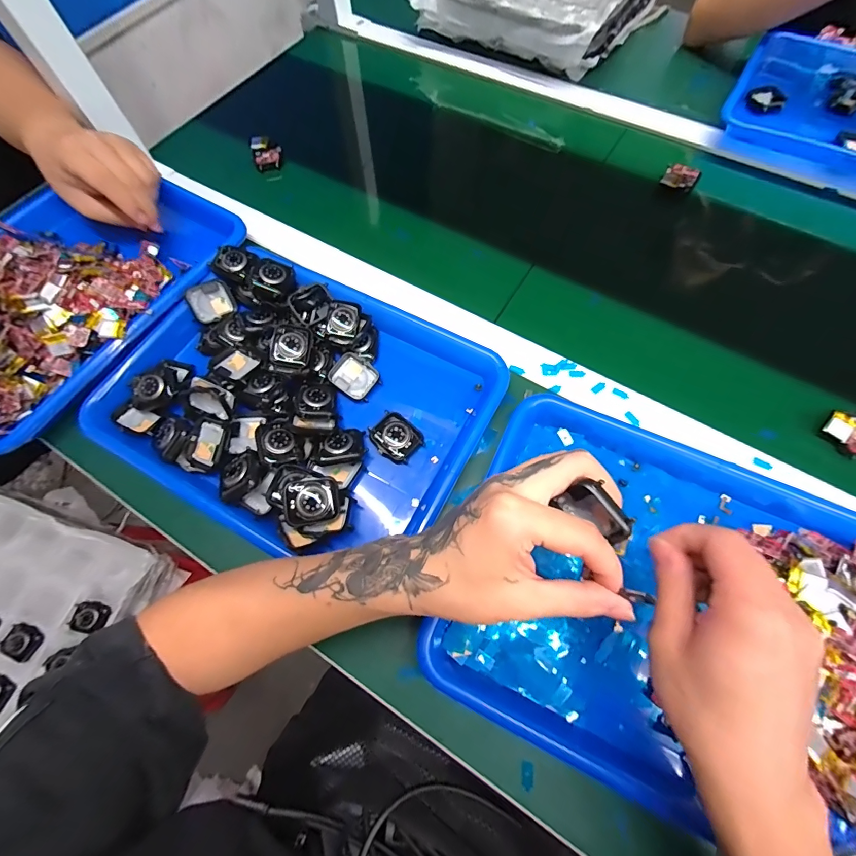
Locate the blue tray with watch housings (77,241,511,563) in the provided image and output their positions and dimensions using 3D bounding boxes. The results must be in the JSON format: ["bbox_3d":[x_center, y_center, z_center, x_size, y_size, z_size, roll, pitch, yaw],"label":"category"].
[{"bbox_3d":[-0.119,-0.031,0.373,0.333,0.040,0.253,24,70,11],"label":"blue tray with watch housings"}]

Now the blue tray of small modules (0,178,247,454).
[{"bbox_3d":[-0.392,-0.171,0.419,0.265,0.048,0.351,31,72,13],"label":"blue tray of small modules"}]

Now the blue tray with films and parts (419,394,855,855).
[{"bbox_3d":[0.188,0.130,0.297,0.331,0.045,0.265,23,70,11],"label":"blue tray with films and parts"}]

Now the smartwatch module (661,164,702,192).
[{"bbox_3d":[0.319,-0.315,0.501,0.042,0.010,0.040,23,70,11],"label":"smartwatch module"}]

